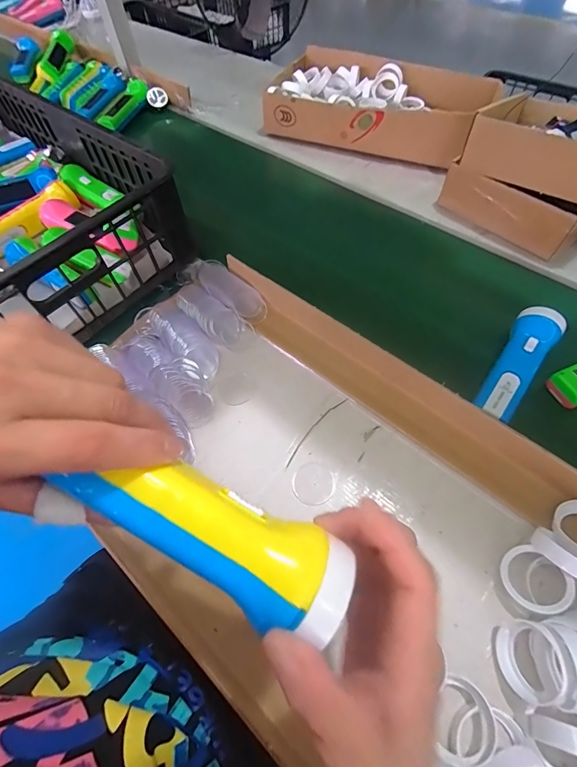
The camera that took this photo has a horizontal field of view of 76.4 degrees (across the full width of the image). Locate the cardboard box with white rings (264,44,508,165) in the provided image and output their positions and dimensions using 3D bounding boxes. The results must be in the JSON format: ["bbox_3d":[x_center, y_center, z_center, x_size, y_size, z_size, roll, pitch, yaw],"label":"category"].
[{"bbox_3d":[0.176,-0.555,0.730,0.413,0.089,0.235,24,63,16],"label":"cardboard box with white rings"}]

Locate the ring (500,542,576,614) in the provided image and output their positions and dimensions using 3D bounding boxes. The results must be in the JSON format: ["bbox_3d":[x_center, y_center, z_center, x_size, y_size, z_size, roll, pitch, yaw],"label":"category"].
[{"bbox_3d":[0.214,0.172,0.320,0.047,0.013,0.053,-42,41,10],"label":"ring"}]

